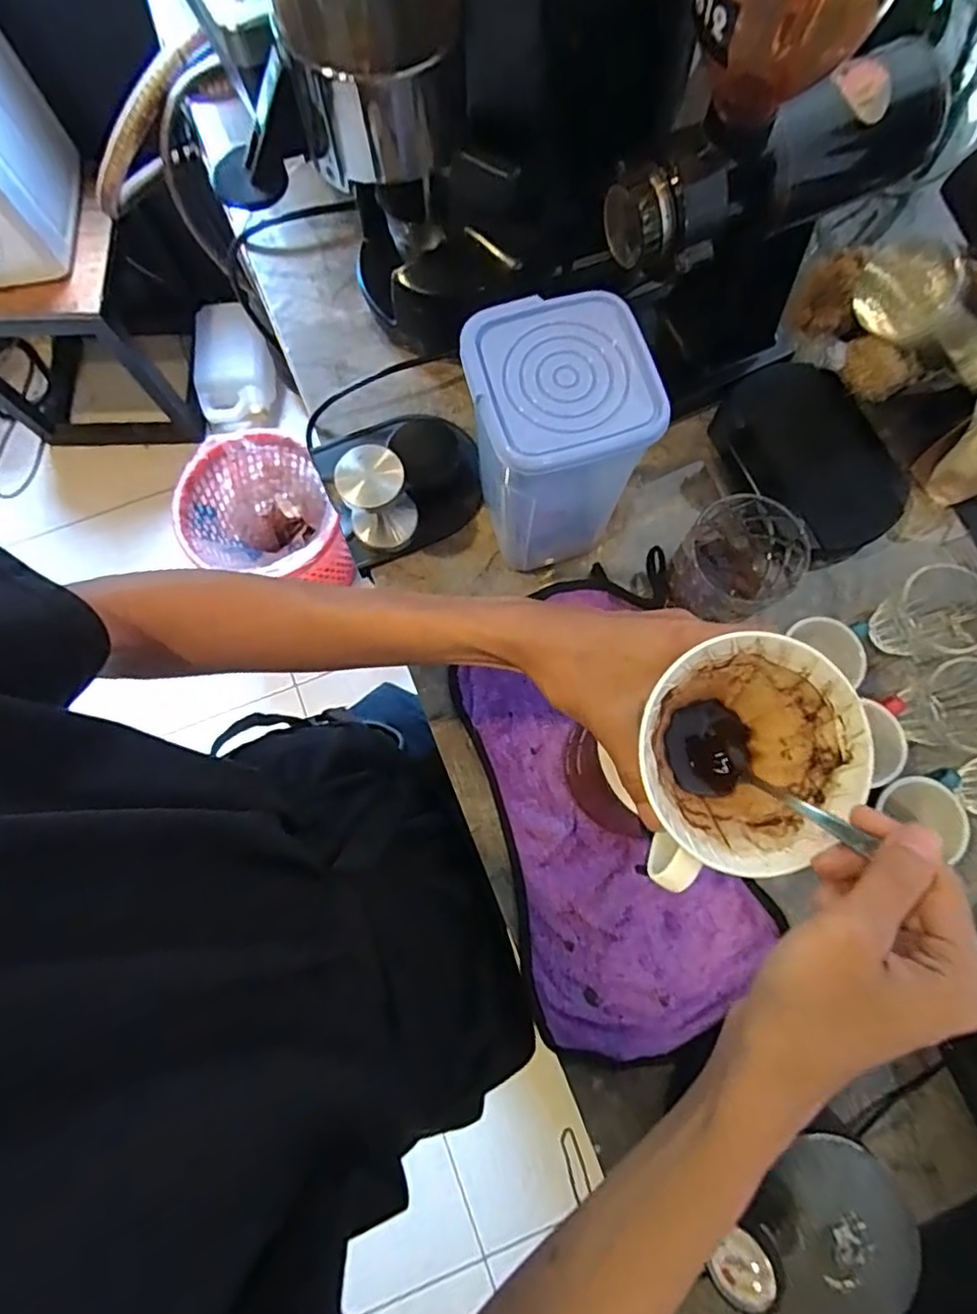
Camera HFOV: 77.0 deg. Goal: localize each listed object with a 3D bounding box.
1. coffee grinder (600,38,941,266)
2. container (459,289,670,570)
[{"bbox_3d":[0.189,-0.318,0.396,0.221,0.062,0.067,-23,78,-5],"label":"coffee grinder"},{"bbox_3d":[0.045,-0.133,0.444,0.108,0.194,0.124,-13,77,-3],"label":"container"}]

